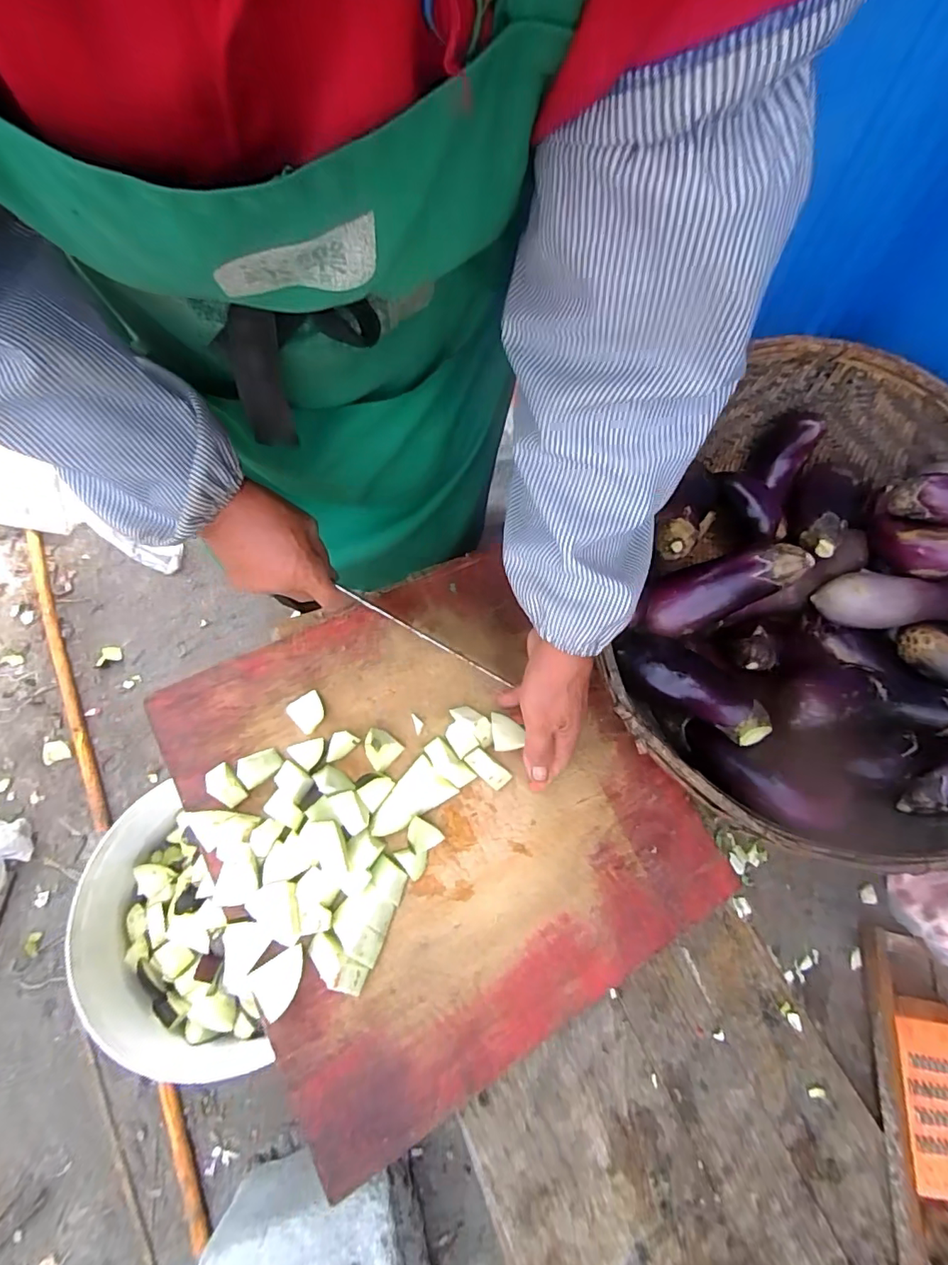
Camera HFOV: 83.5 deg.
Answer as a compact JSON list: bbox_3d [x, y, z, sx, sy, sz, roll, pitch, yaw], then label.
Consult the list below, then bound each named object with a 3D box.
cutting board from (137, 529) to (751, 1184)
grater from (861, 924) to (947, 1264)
[{"bbox_3d":[-0.031,0.145,0.475,0.380,0.034,0.409,-27,72,-13],"label":"cutting board"},{"bbox_3d":[0.406,0.420,0.475,0.101,0.037,0.260,11,67,1],"label":"grater"}]

